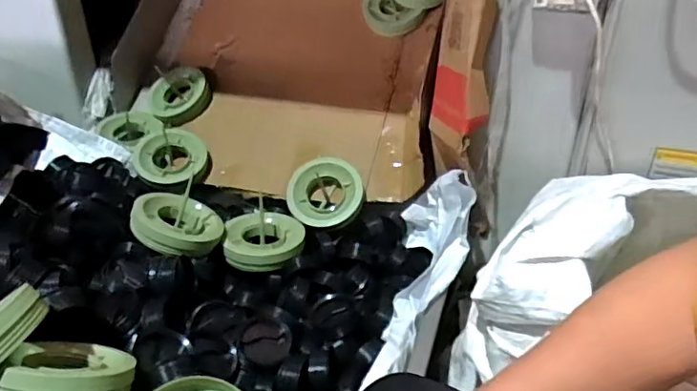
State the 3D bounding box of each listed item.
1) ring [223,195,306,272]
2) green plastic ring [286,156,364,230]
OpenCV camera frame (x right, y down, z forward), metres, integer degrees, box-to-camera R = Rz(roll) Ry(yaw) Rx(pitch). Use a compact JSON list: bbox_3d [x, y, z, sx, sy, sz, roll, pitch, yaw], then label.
[{"bbox_3d":[-0.134,0.070,0.887,0.125,0.032,0.116,-2,31,-3],"label":"ring"},{"bbox_3d":[-0.041,-0.006,0.977,0.134,0.127,0.041,12,-8,9],"label":"green plastic ring"}]

